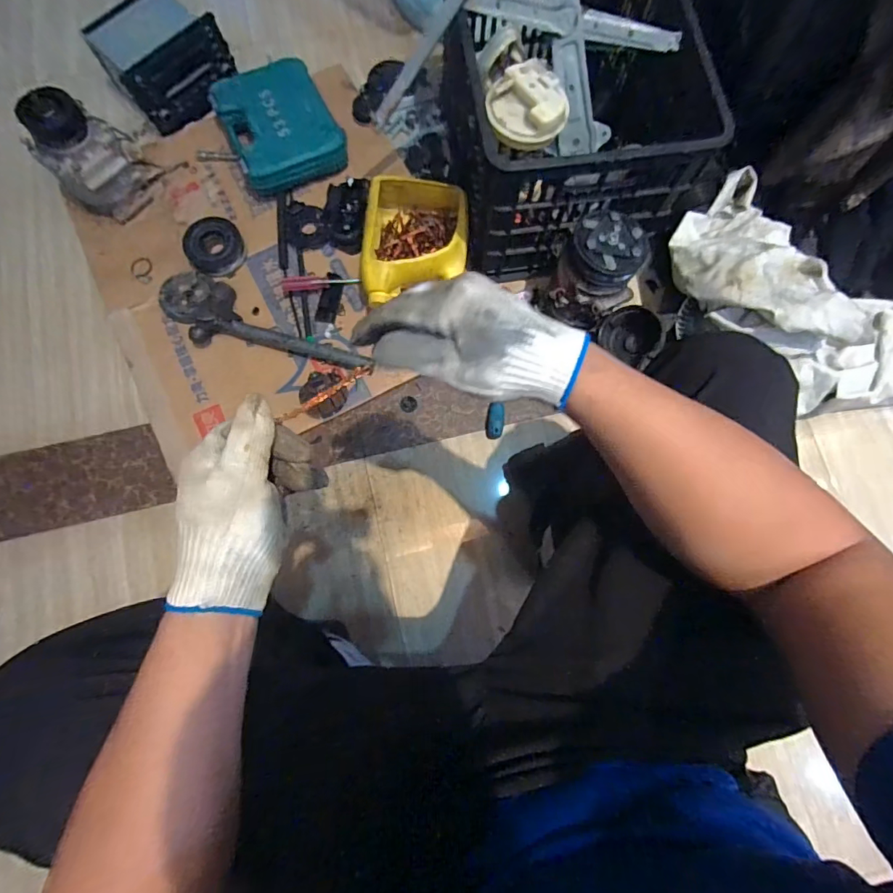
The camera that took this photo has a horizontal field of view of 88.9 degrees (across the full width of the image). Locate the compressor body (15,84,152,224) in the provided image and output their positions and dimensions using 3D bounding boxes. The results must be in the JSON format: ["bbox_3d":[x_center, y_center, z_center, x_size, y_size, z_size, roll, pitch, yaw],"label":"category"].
[{"bbox_3d":[-0.648,-0.523,0.822,0.151,0.193,0.122,-40,79,-8],"label":"compressor body"}]

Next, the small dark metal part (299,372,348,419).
[{"bbox_3d":[-0.212,-0.084,0.784,0.075,0.073,0.061,-8,77,-2],"label":"small dark metal part"}]

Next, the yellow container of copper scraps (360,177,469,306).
[{"bbox_3d":[-0.053,-0.363,0.819,0.175,0.099,0.211,5,77,2],"label":"yellow container of copper scraps"}]

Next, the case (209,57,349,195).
[{"bbox_3d":[-0.325,-0.625,0.887,0.205,0.050,0.249,-28,80,-7],"label":"case"}]

